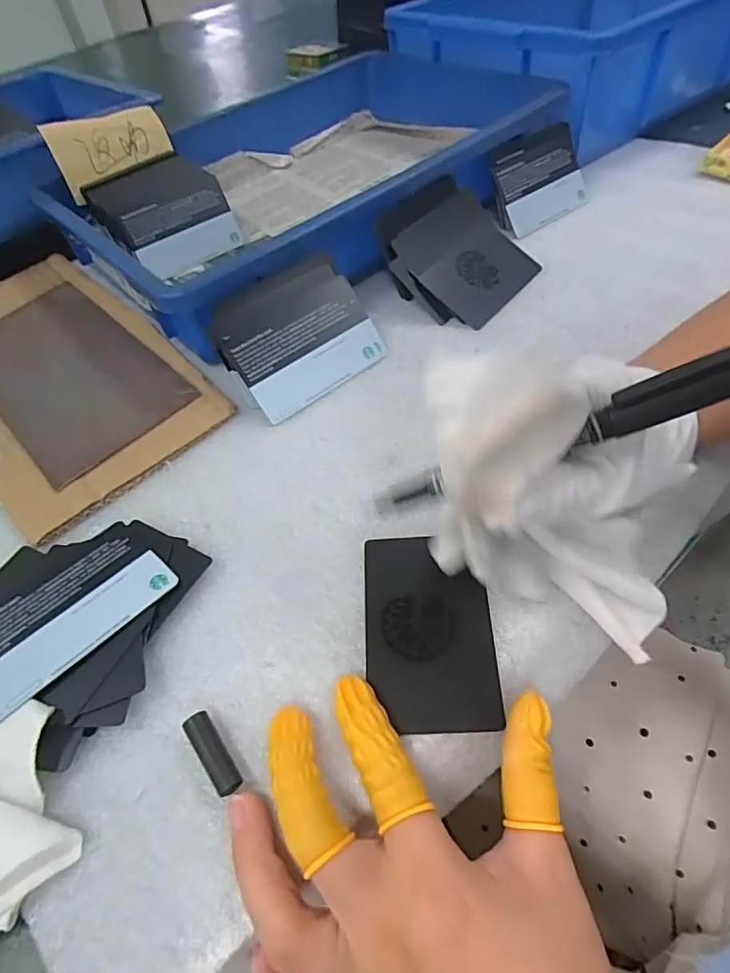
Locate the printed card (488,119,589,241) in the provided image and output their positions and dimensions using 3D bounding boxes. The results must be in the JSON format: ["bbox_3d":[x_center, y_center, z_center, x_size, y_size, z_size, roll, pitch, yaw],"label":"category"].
[{"bbox_3d":[0.140,-0.244,0.419,0.084,0.063,0.007,-33,19,-16],"label":"printed card"}]

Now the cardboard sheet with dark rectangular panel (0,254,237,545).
[{"bbox_3d":[-0.213,-0.084,0.359,0.132,0.014,0.268,-39,59,-22],"label":"cardboard sheet with dark rectangular panel"}]

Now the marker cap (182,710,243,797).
[{"bbox_3d":[-0.057,0.101,0.200,0.010,0.011,0.031,-32,57,-18],"label":"marker cap"}]

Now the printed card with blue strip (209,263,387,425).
[{"bbox_3d":[-0.038,-0.092,0.324,0.091,0.008,0.072,-34,95,-20],"label":"printed card with blue strip"}]

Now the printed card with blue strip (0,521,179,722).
[{"bbox_3d":[-0.133,0.053,0.235,0.056,0.004,0.085,34,59,28],"label":"printed card with blue strip"}]

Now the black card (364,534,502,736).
[{"bbox_3d":[0.027,0.060,0.230,0.053,0.004,0.083,-4,58,5],"label":"black card"}]

